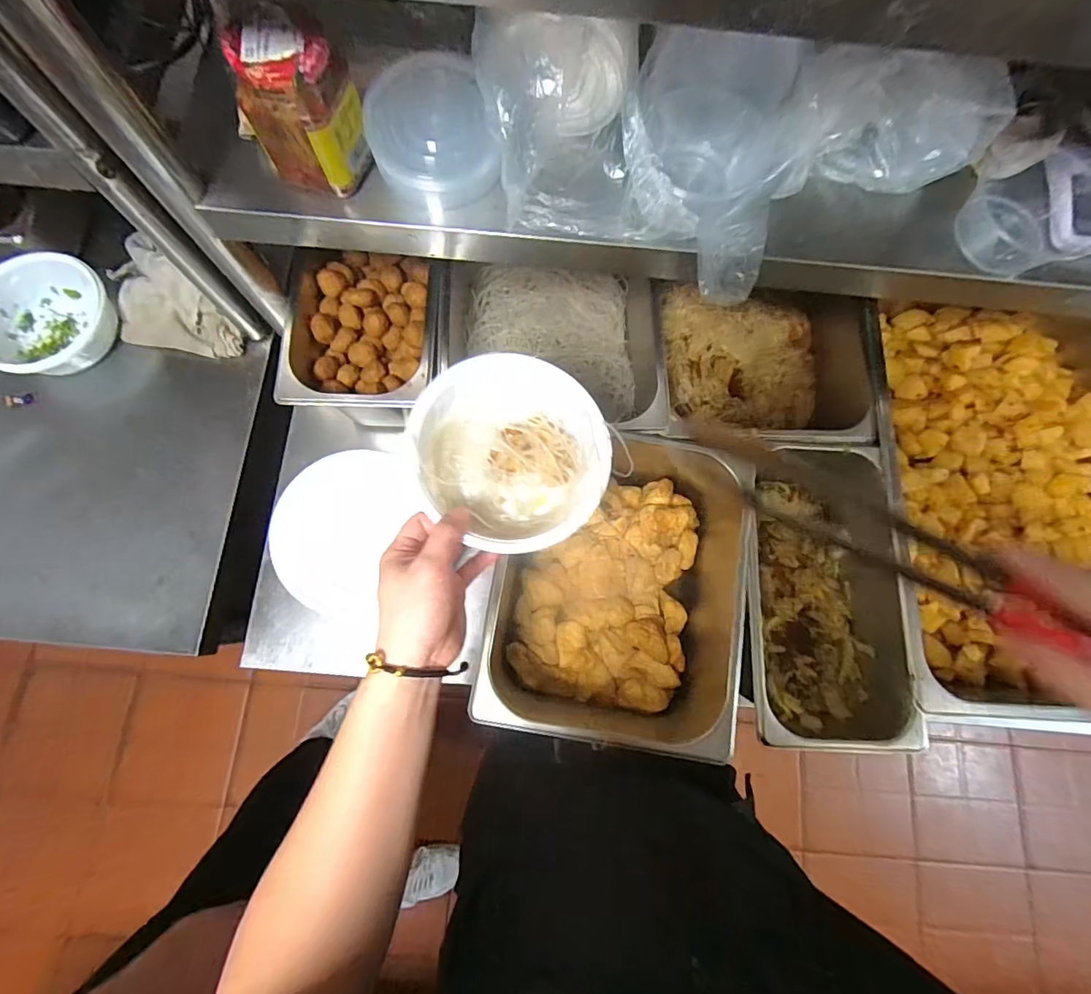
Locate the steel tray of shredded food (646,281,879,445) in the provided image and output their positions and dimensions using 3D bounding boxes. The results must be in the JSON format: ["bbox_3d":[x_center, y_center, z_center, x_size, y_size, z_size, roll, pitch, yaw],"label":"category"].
[{"bbox_3d":[0.280,-0.180,0.634,0.254,0.094,0.239,4,78,0],"label":"steel tray of shredded food"}]

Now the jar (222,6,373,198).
[{"bbox_3d":[-0.192,-0.303,0.385,0.068,0.095,0.063,0,78,-1],"label":"jar"}]

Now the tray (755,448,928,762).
[{"bbox_3d":[0.292,0.100,0.560,0.167,0.103,0.315,0,78,-1],"label":"tray"}]

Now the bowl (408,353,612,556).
[{"bbox_3d":[-0.028,-0.039,0.434,0.165,0.065,0.162,0,78,-1],"label":"bowl"}]

